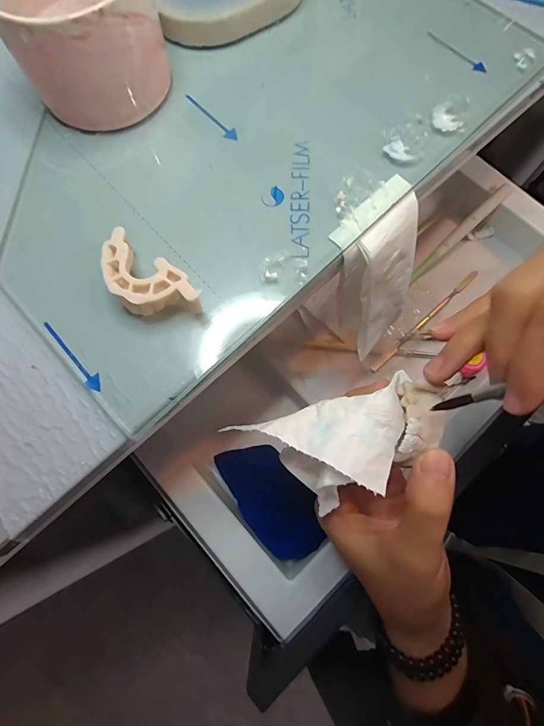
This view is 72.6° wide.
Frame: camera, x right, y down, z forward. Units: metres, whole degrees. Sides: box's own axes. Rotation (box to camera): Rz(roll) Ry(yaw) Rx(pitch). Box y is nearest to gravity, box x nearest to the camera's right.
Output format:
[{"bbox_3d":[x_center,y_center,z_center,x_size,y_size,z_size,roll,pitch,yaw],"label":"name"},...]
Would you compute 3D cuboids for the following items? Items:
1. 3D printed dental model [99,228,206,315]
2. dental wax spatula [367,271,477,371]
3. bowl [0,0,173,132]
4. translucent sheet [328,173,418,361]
[{"bbox_3d":[-0.062,-0.037,0.184,0.053,0.021,0.028,36,77,10],"label":"3D printed dental model"},{"bbox_3d":[0.156,-0.045,0.371,0.157,0.012,0.008,-41,77,-10],"label":"dental wax spatula"},{"bbox_3d":[-0.102,-0.183,0.201,0.076,0.060,0.080,0,73,1],"label":"bowl"},{"bbox_3d":[0.066,-0.052,0.247,0.064,0.104,0.052,-42,77,-11],"label":"translucent sheet"}]

